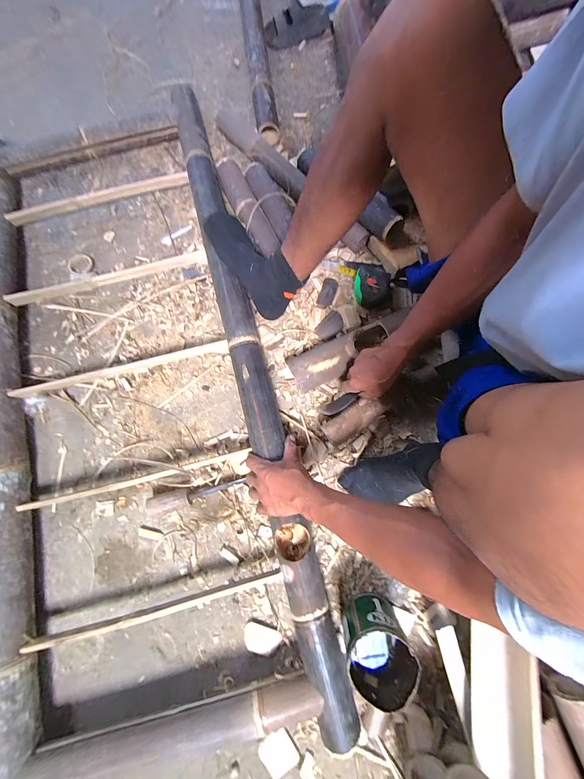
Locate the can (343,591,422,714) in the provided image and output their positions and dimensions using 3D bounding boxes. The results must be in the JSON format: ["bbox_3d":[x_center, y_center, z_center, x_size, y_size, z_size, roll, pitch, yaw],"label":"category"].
[{"bbox_3d":[0.136,0.417,0.477,0.101,0.131,0.104,0,78,1],"label":"can"}]

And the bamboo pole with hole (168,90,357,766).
[{"bbox_3d":[-0.112,-0.149,0.594,0.067,0.081,1.263,-15,78,-4],"label":"bamboo pole with hole"}]

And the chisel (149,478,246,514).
[{"bbox_3d":[-0.188,0.207,0.570,0.187,0.036,0.033,-15,78,-2],"label":"chisel"}]

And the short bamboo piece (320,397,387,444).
[{"bbox_3d":[0.124,0.061,0.587,0.130,0.054,0.049,-33,79,-6],"label":"short bamboo piece"}]

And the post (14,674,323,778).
[{"bbox_3d":[-0.185,0.542,0.444,0.470,0.042,0.052,-13,78,-2],"label":"post"}]

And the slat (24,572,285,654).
[{"bbox_3d":[-0.234,0.384,0.495,0.436,0.018,0.015,-14,78,-2],"label":"slat"}]

